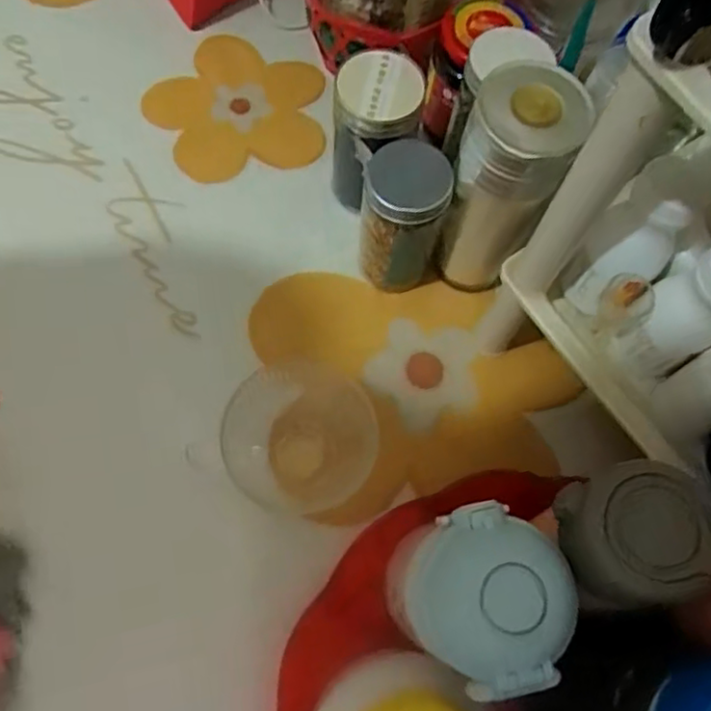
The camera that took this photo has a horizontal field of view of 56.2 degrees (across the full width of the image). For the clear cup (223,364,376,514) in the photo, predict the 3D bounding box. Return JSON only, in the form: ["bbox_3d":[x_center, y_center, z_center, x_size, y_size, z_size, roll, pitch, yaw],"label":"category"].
[{"bbox_3d":[-0.038,0.054,0.479,0.103,0.051,0.112,1,70,-3],"label":"clear cup"}]

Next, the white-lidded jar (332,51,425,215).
[{"bbox_3d":[0.013,-0.167,0.514,0.062,0.118,0.071,-12,71,-7],"label":"white-lidded jar"}]

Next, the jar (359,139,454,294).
[{"bbox_3d":[0.036,-0.098,0.491,0.064,0.123,0.056,14,70,2],"label":"jar"}]

